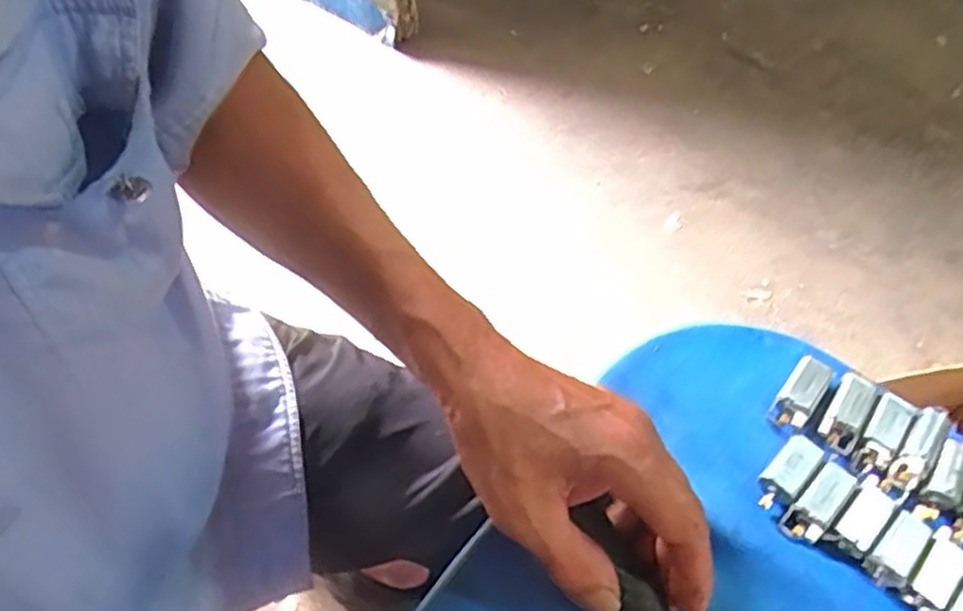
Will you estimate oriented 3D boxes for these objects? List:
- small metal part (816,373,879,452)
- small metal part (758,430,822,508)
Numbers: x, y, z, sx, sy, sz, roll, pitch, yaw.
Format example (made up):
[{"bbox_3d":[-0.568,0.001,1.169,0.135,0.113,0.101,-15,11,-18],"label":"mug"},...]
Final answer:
[{"bbox_3d":[0.199,0.057,0.414,0.019,0.011,0.043,29,61,14],"label":"small metal part"},{"bbox_3d":[0.161,0.087,0.398,0.019,0.015,0.044,37,63,18],"label":"small metal part"}]

